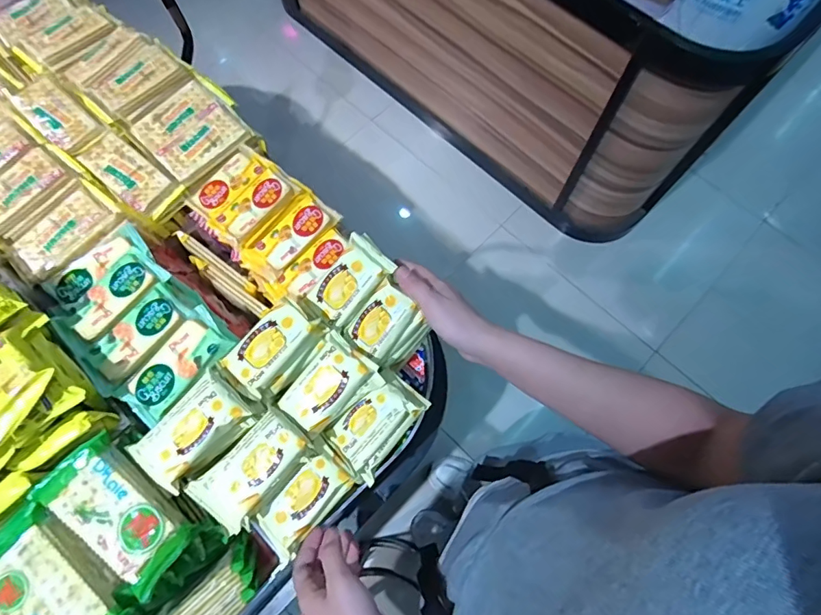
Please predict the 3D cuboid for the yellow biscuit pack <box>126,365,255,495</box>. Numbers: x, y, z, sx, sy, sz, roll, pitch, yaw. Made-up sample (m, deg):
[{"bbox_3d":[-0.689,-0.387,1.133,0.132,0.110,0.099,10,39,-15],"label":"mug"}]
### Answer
[{"bbox_3d":[-0.194,0.109,0.423,0.059,0.029,0.097,38,76,12],"label":"yellow biscuit pack"}]

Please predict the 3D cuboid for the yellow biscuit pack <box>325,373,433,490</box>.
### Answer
[{"bbox_3d":[-0.032,0.123,0.501,0.103,0.039,0.066,-41,76,-12],"label":"yellow biscuit pack"}]

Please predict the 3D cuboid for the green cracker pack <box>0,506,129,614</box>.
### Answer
[{"bbox_3d":[-0.287,0.225,0.379,0.131,0.017,0.065,40,76,12],"label":"green cracker pack"}]

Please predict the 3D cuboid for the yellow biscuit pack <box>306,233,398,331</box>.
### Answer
[{"bbox_3d":[-0.064,-0.029,0.508,0.056,0.015,0.092,44,96,6],"label":"yellow biscuit pack"}]

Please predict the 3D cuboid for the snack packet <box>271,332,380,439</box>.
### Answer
[{"bbox_3d":[-0.086,0.075,0.471,0.059,0.026,0.092,41,76,13],"label":"snack packet"}]

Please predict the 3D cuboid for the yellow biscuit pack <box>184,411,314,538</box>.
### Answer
[{"bbox_3d":[-0.144,0.148,0.434,0.055,0.017,0.100,41,76,13],"label":"yellow biscuit pack"}]

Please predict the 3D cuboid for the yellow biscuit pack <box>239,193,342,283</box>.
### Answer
[{"bbox_3d":[-0.141,-0.083,0.554,0.056,0.022,0.114,42,76,13],"label":"yellow biscuit pack"}]

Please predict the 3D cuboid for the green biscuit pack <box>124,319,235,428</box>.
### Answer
[{"bbox_3d":[-0.227,0.062,0.461,0.050,0.018,0.104,33,75,11],"label":"green biscuit pack"}]

